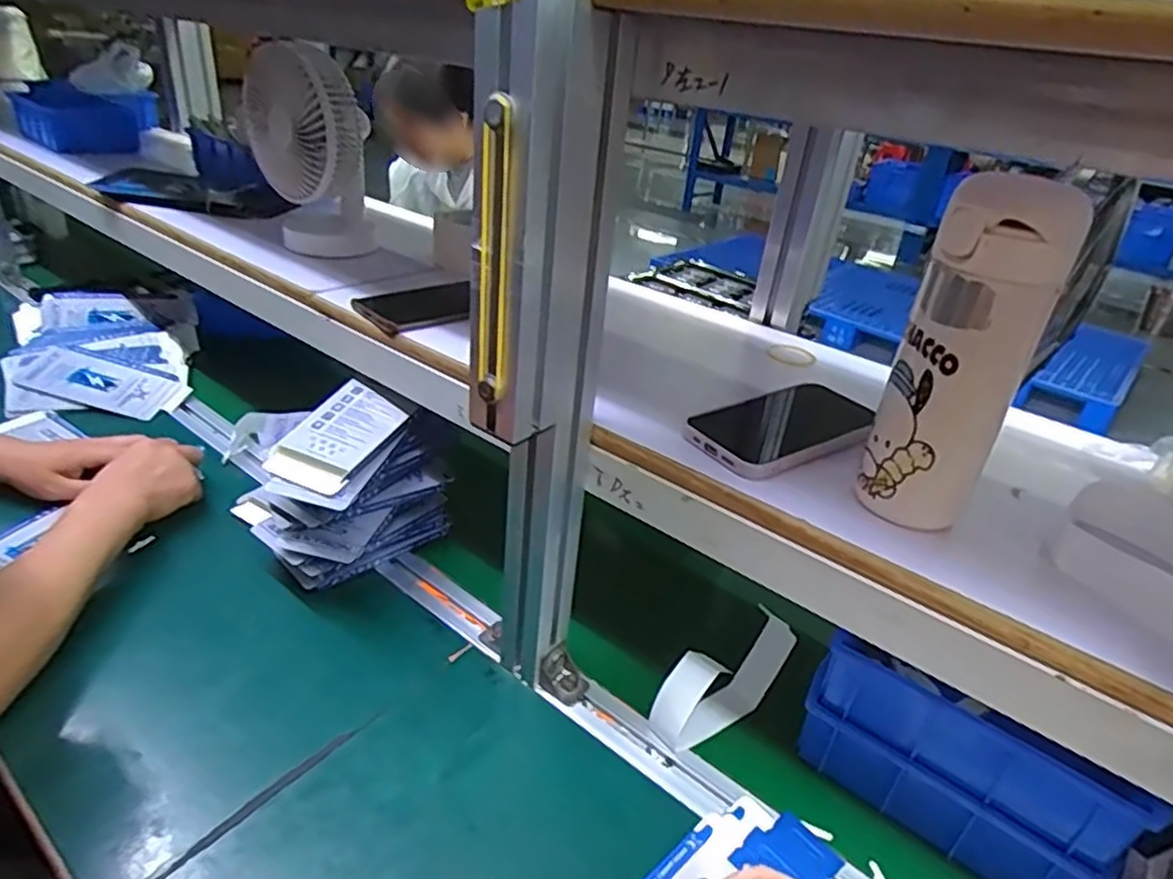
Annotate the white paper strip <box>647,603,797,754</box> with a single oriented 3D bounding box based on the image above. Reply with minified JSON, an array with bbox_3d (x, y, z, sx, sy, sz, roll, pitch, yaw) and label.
[{"bbox_3d":[0.107,0.195,0.566,0.124,0.072,0.039,-13,35,-31],"label":"white paper strip"}]

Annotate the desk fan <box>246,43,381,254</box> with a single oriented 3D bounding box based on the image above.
[{"bbox_3d":[-0.287,-0.288,0.731,0.120,0.195,0.146,-4,31,-19],"label":"desk fan"}]

